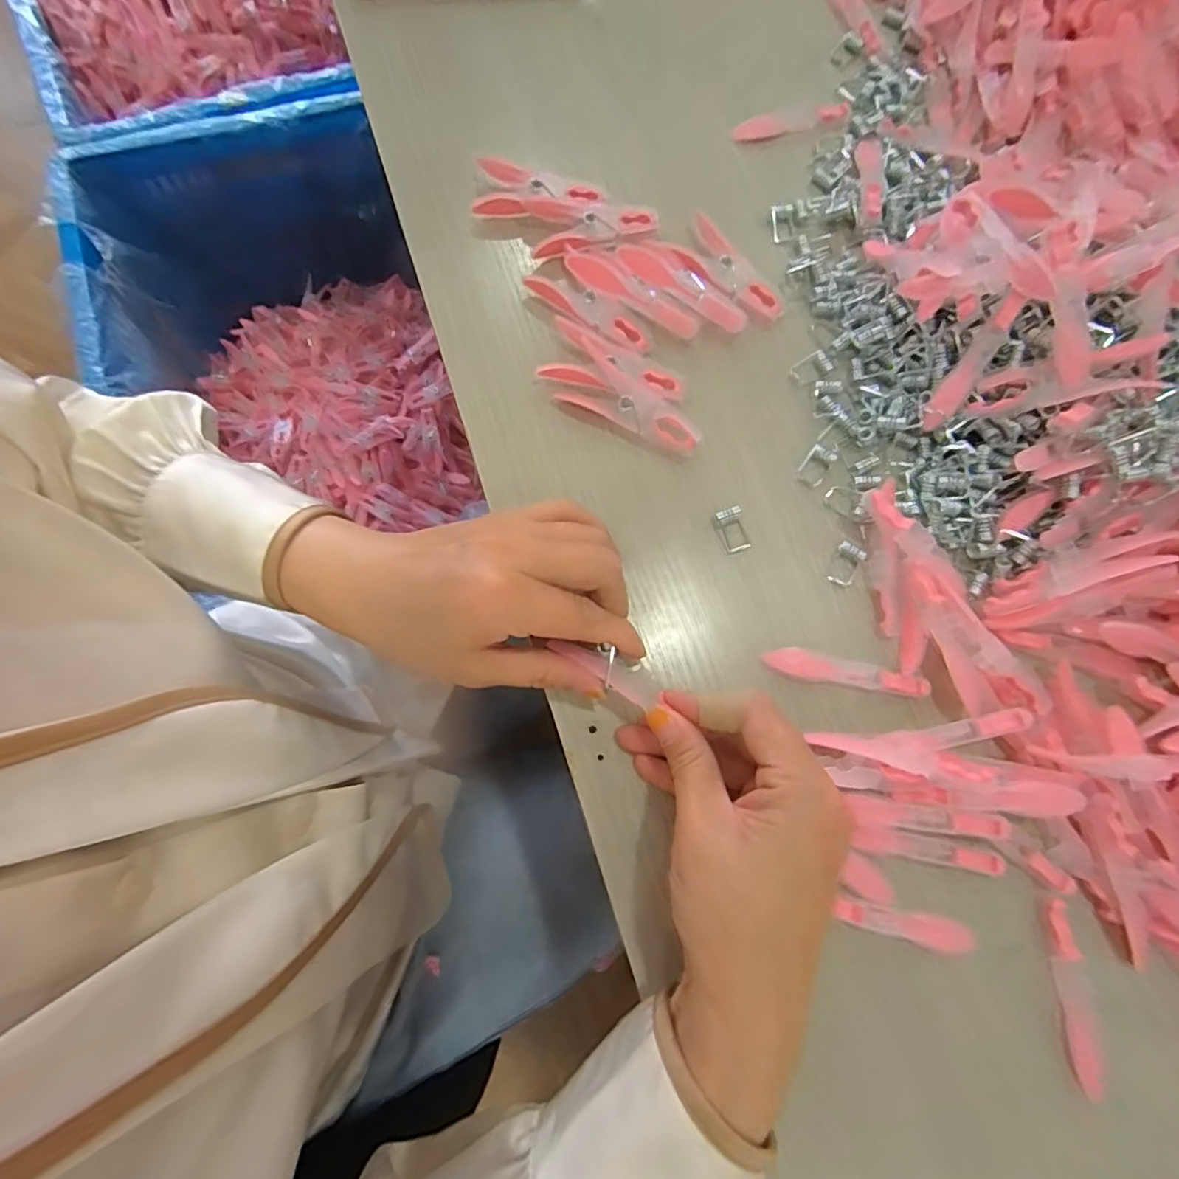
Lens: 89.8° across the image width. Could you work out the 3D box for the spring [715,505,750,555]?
[{"bbox_3d":[0.075,-0.032,0.306,0.013,0.005,0.024,-18,76,-6],"label":"spring"}]

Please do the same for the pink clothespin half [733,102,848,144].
[{"bbox_3d":[0.129,-0.298,0.378,0.080,0.004,0.016,-17,76,-6],"label":"pink clothespin half"}]

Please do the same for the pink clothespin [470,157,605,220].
[{"bbox_3d":[-0.030,-0.231,0.343,0.073,0.011,0.027,8,75,1],"label":"pink clothespin"}]

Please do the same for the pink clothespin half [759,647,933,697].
[{"bbox_3d":[0.125,0.040,0.290,0.078,0.005,0.014,11,75,2],"label":"pink clothespin half"}]

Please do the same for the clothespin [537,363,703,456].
[{"bbox_3d":[0.016,-0.099,0.315,0.091,0.010,0.022,26,76,6],"label":"clothespin"}]

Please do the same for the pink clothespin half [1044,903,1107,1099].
[{"bbox_3d":[0.214,0.178,0.260,0.013,0.007,0.074,0,75,-1],"label":"pink clothespin half"}]

